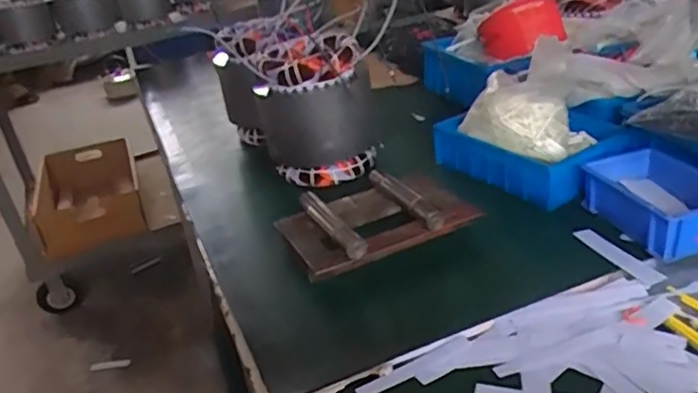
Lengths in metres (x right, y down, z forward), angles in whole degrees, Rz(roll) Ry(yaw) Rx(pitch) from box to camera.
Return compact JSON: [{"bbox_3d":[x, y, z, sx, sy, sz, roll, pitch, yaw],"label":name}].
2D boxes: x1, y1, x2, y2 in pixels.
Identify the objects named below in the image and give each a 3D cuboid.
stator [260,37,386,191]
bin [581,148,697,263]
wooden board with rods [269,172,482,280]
[{"bbox_3d":[-0.046,-0.123,0.858,0.150,0.172,0.133,-10,29,-5],"label":"stator"},{"bbox_3d":[0.329,0.002,0.639,0.100,0.049,0.145,-12,29,-8],"label":"bin"},{"bbox_3d":[0.028,0.019,0.671,0.192,0.031,0.128,-17,30,-17],"label":"wooden board with rods"}]

